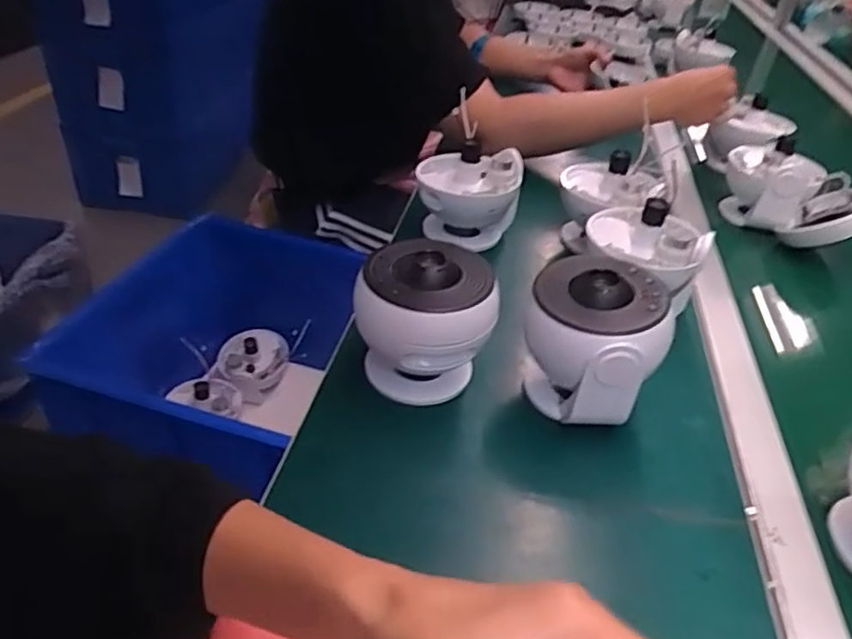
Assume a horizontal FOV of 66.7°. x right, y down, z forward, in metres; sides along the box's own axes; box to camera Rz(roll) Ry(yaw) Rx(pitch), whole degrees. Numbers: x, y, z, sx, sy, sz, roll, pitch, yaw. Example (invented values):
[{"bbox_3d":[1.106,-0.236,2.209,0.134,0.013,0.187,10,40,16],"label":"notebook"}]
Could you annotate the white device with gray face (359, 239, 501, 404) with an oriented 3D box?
[{"bbox_3d":[-0.002,0.007,0.544,0.107,0.122,0.094,4,37,-3],"label":"white device with gray face"}]

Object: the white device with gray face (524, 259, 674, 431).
[{"bbox_3d":[0.136,0.024,0.538,0.110,0.121,0.099,17,39,14],"label":"white device with gray face"}]

